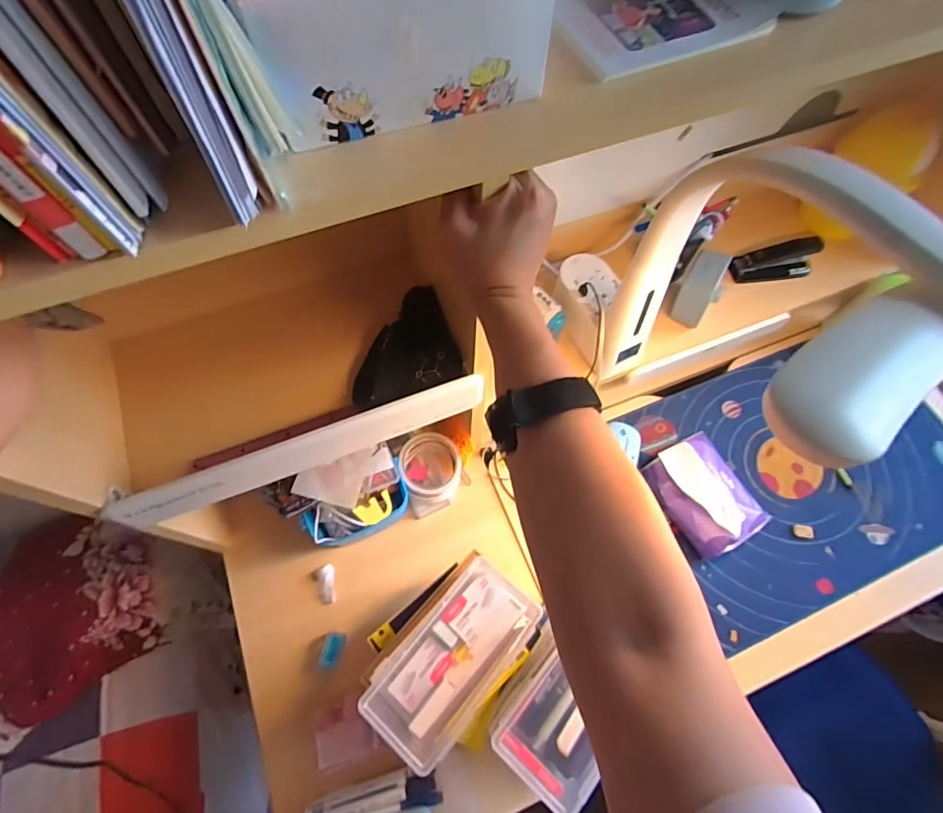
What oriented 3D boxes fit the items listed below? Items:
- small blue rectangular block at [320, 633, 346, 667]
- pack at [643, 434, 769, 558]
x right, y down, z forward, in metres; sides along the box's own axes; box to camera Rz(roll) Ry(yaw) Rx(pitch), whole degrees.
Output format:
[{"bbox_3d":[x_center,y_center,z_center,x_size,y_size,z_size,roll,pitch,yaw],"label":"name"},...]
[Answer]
[{"bbox_3d":[-0.187,0.329,0.660,0.025,0.021,0.041,13,66,5],"label":"small blue rectangular block"},{"bbox_3d":[0.332,0.128,0.708,0.106,0.079,0.155,-29,69,-14],"label":"pack"}]

